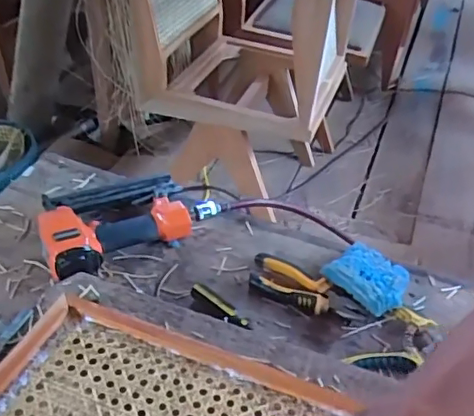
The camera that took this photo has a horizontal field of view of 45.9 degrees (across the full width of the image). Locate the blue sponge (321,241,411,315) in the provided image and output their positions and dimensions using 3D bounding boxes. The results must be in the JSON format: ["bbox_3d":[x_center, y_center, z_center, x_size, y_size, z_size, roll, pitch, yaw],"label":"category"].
[{"bbox_3d":[0.172,0.093,0.730,0.085,0.036,0.104,-22,43,-40],"label":"blue sponge"}]

